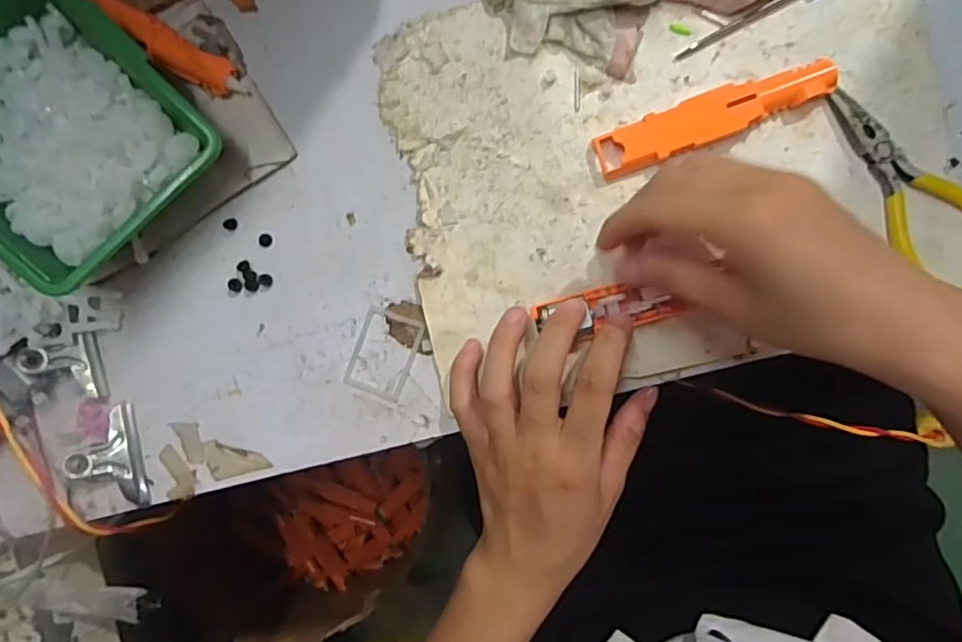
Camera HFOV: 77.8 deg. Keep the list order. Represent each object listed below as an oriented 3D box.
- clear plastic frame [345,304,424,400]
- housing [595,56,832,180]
[{"bbox_3d":[-0.052,0.018,0.321,0.032,0.004,0.046,21,94,5],"label":"clear plastic frame"},{"bbox_3d":[0.117,-0.103,0.300,0.118,0.012,0.023,-20,90,7],"label":"housing"}]

